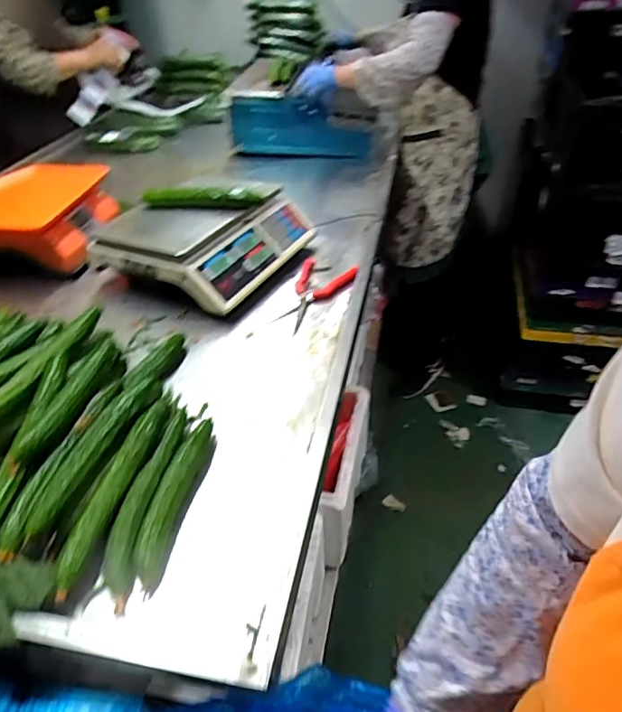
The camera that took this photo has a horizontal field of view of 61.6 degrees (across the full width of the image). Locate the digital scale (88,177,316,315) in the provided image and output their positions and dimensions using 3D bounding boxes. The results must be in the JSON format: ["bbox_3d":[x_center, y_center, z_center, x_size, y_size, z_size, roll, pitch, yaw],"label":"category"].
[{"bbox_3d":[-0.200,-0.226,1.005,0.291,0.128,0.316,18,44,23],"label":"digital scale"}]

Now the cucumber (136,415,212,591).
[{"bbox_3d":[-0.157,0.158,0.609,0.031,0.037,0.208,4,40,8],"label":"cucumber"}]

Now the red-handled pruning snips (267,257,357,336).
[{"bbox_3d":[0.008,-0.116,0.948,0.105,0.021,0.196,12,42,18],"label":"red-handled pruning snips"}]

